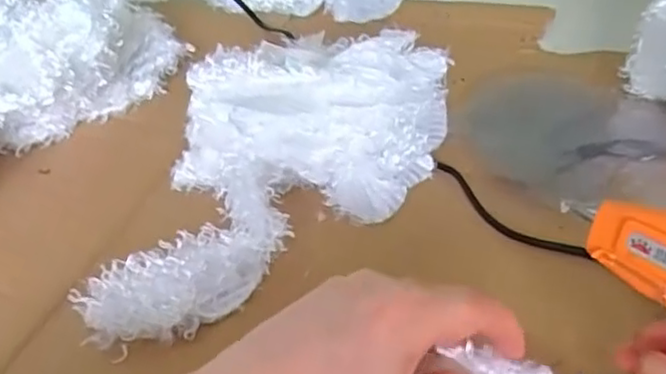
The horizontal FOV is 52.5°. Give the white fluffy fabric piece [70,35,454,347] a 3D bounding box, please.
[{"bbox_3d":[-0.029,-0.013,0.405,0.158,0.063,0.236,6,42,16],"label":"white fluffy fabric piece"}]

